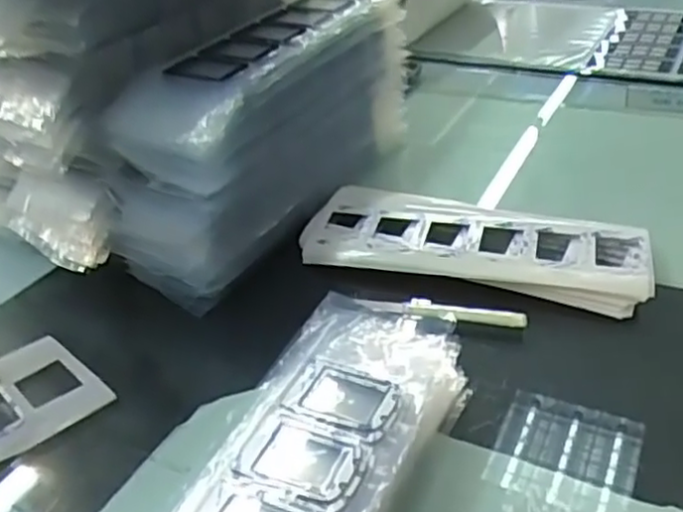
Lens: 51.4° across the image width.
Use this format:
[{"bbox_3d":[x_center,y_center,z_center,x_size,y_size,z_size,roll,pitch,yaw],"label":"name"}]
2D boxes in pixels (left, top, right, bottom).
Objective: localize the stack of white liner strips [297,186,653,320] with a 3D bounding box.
[{"bbox_3d":[0.092,-0.010,0.504,0.234,0.020,0.094,9,35,18],"label":"stack of white liner strips"}]

